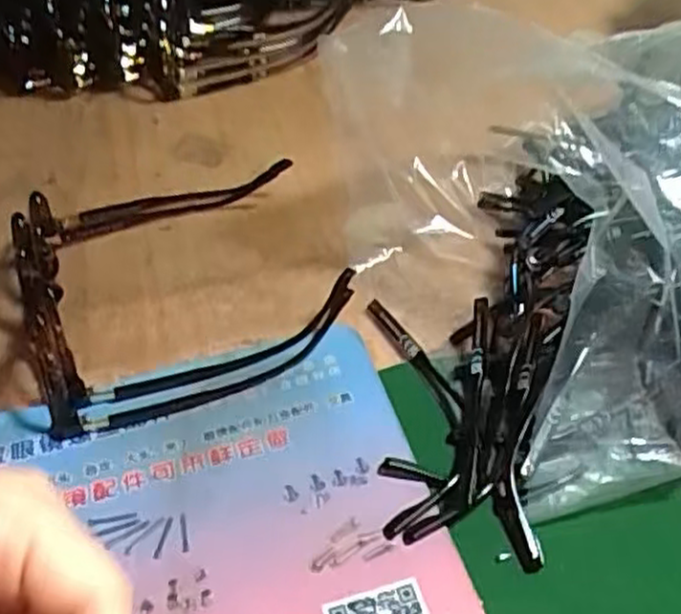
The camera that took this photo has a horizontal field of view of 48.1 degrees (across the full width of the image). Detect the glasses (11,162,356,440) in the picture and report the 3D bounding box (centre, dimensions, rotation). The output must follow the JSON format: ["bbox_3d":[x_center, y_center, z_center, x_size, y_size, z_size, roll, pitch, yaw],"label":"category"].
[{"bbox_3d":[-0.091,-0.021,0.408,0.169,0.035,0.163,-16,49,-12],"label":"glasses"}]

